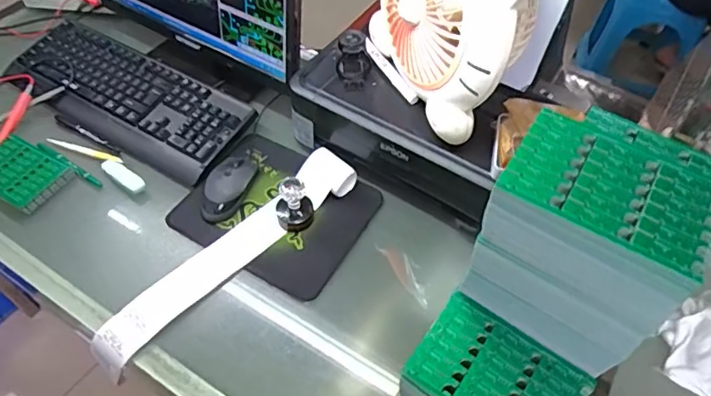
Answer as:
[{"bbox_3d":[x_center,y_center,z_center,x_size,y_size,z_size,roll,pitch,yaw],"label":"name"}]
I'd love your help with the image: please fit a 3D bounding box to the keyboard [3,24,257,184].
[{"bbox_3d":[-0.377,-0.170,0.859,0.433,0.032,0.146,27,57,18],"label":"keyboard"}]

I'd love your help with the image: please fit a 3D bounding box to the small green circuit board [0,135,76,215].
[{"bbox_3d":[-0.489,-0.035,0.775,0.126,0.029,0.086,26,56,17],"label":"small green circuit board"}]

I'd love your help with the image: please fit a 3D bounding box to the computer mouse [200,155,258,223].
[{"bbox_3d":[-0.179,-0.022,0.764,0.055,0.031,0.118,19,55,12],"label":"computer mouse"}]

